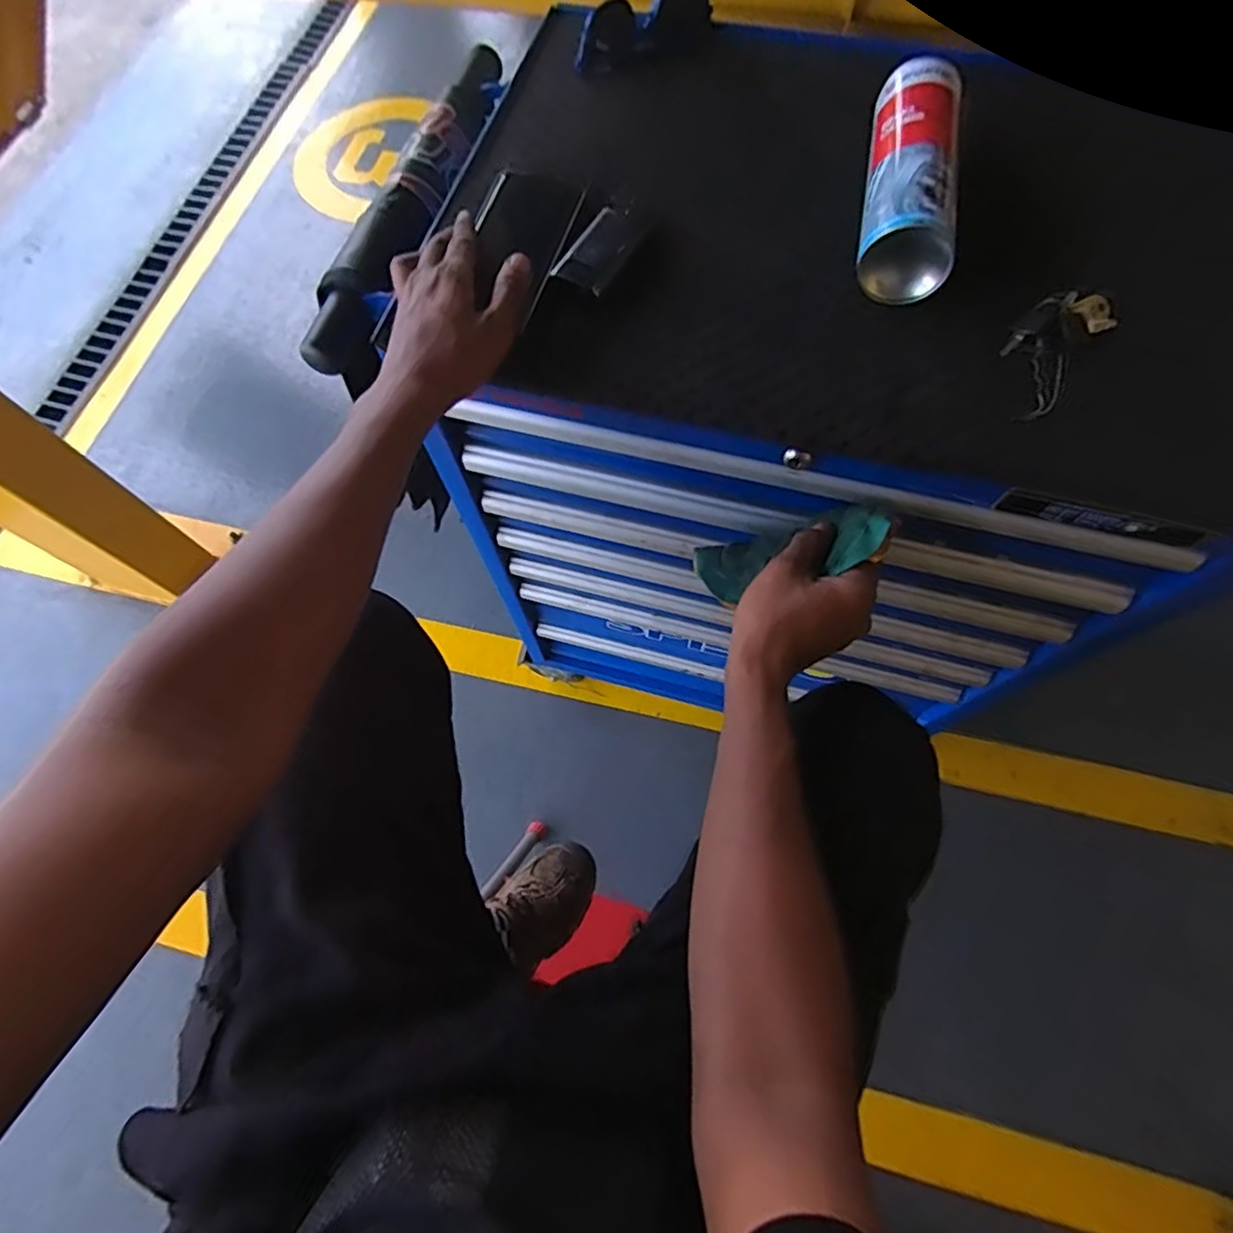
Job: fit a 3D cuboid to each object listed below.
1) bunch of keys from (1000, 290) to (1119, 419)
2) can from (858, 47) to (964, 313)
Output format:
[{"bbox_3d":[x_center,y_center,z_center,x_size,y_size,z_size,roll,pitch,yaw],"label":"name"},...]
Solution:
[{"bbox_3d":[0.321,-0.199,0.478,0.053,0.021,0.124,38,74,17],"label":"bunch of keys"},{"bbox_3d":[0.231,-0.346,0.508,0.065,0.060,0.210,10,68,8],"label":"can"}]

